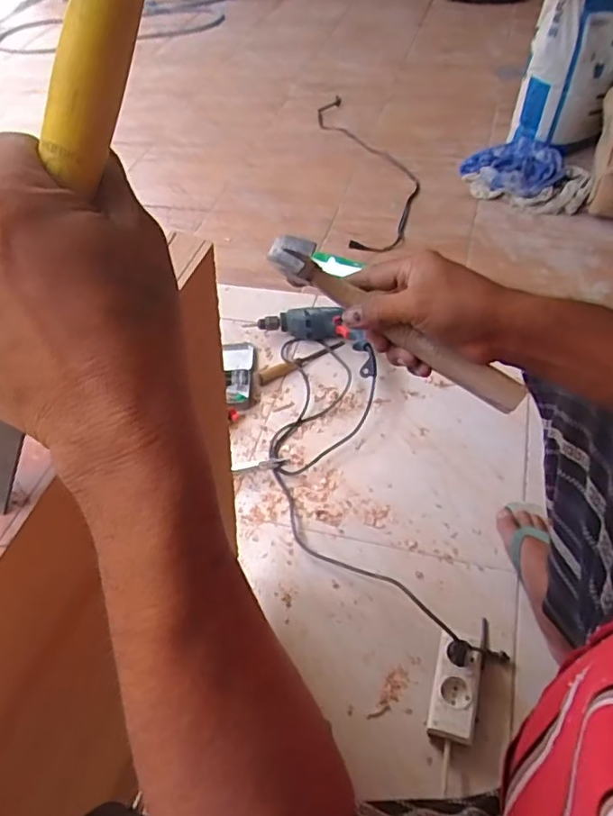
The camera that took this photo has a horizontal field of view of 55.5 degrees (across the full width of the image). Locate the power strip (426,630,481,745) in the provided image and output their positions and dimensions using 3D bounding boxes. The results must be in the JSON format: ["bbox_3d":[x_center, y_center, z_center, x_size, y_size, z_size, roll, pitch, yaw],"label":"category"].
[{"bbox_3d":[0.203,0.375,0.788,0.061,0.037,0.133,9,63,13],"label":"power strip"}]

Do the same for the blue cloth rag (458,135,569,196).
[{"bbox_3d":[0.598,-0.700,1.707,0.277,0.107,0.259,6,50,11],"label":"blue cloth rag"}]

